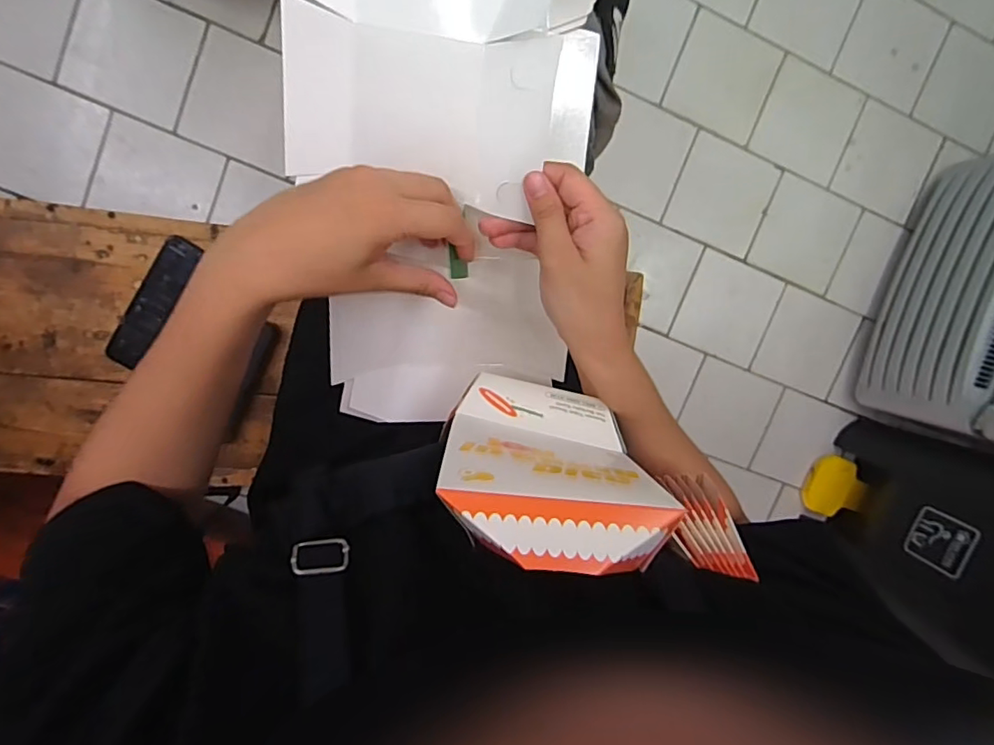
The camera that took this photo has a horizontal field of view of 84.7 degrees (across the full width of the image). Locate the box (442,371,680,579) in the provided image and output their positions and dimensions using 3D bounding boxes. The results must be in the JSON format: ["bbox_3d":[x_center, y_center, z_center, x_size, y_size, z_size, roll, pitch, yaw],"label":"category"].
[{"bbox_3d":[0.026,0.044,0.293,0.105,0.167,0.022,11,106,1],"label":"box"}]

